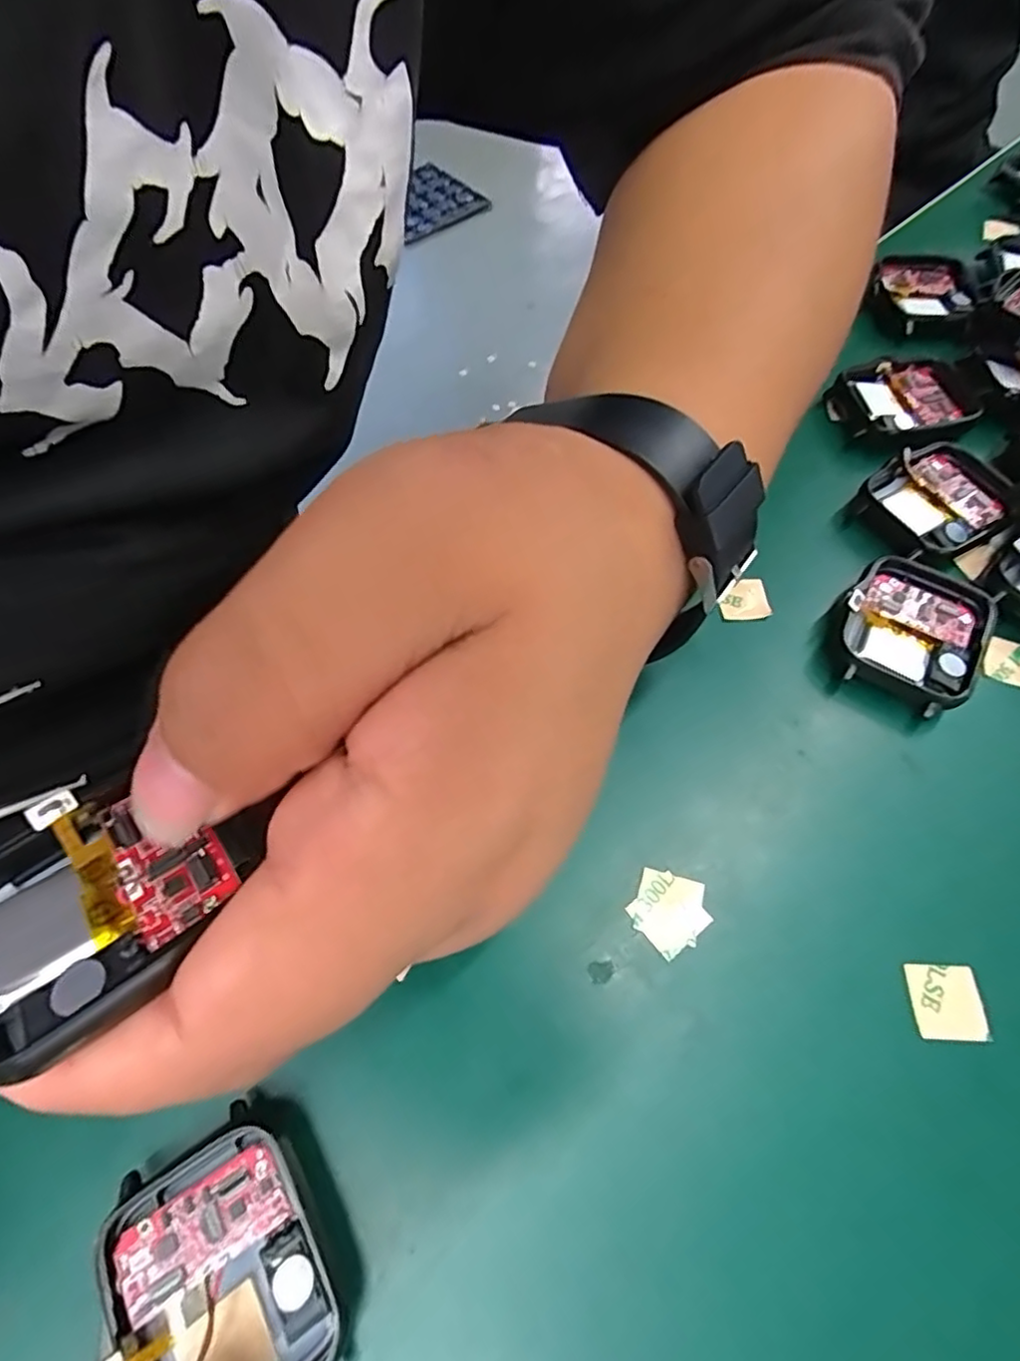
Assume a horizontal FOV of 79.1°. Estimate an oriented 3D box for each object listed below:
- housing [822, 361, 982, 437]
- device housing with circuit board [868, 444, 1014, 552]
[{"bbox_3d":[0.143,-0.102,0.225,0.047,0.007,0.036,-12,64,-6],"label":"housing"},{"bbox_3d":[0.141,-0.061,0.204,0.040,0.010,0.037,-33,68,-16],"label":"device housing with circuit board"}]

